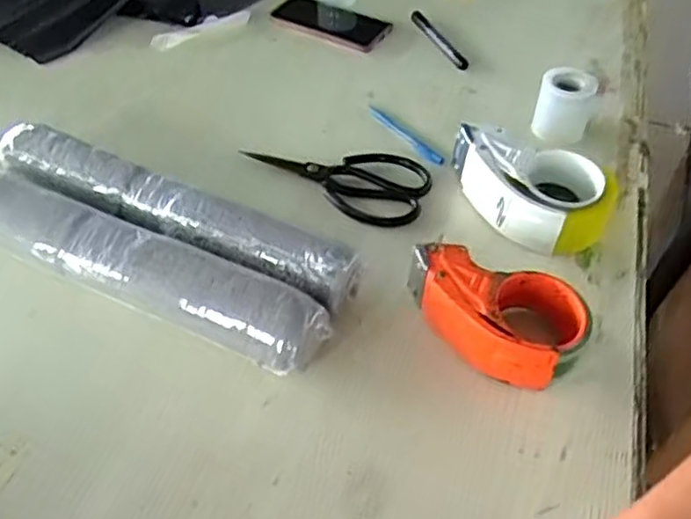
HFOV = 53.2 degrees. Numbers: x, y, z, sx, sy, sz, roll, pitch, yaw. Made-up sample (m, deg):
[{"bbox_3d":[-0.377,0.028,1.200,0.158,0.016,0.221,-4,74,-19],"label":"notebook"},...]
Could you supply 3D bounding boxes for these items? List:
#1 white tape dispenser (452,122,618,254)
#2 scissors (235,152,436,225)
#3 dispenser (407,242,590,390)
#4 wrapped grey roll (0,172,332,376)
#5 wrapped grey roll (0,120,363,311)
[{"bbox_3d":[0.181,-0.068,0.690,0.166,0.061,0.093,17,50,14],"label":"white tape dispenser"},{"bbox_3d":[-0.010,-0.092,0.746,0.196,0.020,0.098,19,51,15],"label":"scissors"},{"bbox_3d":[0.125,0.044,0.593,0.157,0.063,0.088,18,50,15],"label":"dispenser"},{"bbox_3d":[-0.202,0.003,0.632,0.397,0.069,0.070,19,51,16],"label":"wrapped grey roll"},{"bbox_3d":[-0.168,-0.045,0.662,0.386,0.065,0.061,21,51,18],"label":"wrapped grey roll"}]

